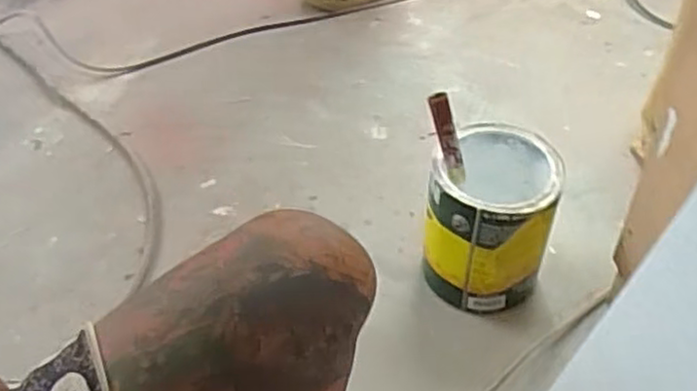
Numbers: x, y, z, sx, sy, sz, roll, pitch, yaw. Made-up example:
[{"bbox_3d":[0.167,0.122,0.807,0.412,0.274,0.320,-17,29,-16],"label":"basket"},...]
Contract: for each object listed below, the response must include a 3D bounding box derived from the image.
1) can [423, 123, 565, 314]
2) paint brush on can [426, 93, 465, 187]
[{"bbox_3d":[0.188,0.036,0.946,0.153,0.207,0.171,14,47,16],"label":"can"},{"bbox_3d":[0.124,-0.068,0.877,0.021,0.118,0.020,-24,19,-21],"label":"paint brush on can"}]

